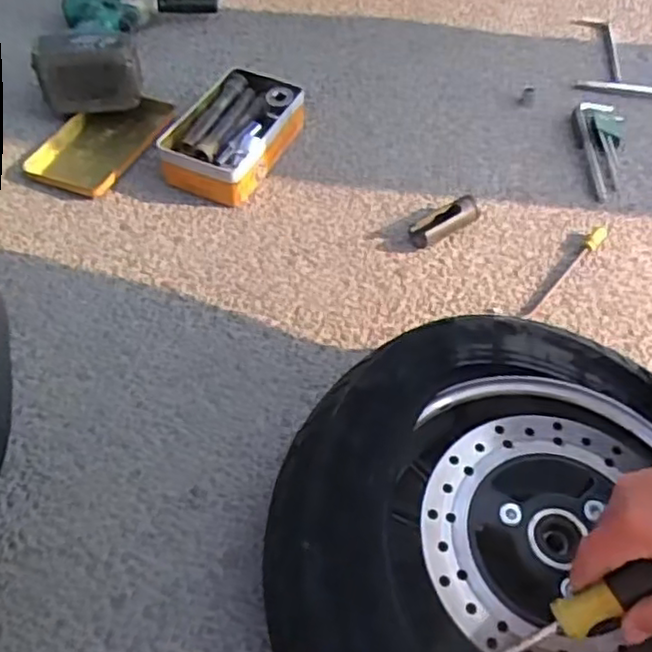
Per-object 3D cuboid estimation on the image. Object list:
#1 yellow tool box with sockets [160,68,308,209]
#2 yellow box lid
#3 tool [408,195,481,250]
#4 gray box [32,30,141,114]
[{"bbox_3d":[-0.100,-0.216,0.760,0.113,0.047,0.174,23,56,14],"label":"yellow tool box with sockets"},{"bbox_3d":[-0.256,-0.216,0.777,0.104,0.020,0.169,25,55,14],"label":"yellow box lid"},{"bbox_3d":[0.124,-0.107,0.706,0.078,0.030,0.029,-24,58,-21],"label":"tool"},{"bbox_3d":[-0.271,-0.286,0.782,0.114,0.091,0.055,-9,55,-9],"label":"gray box"}]

